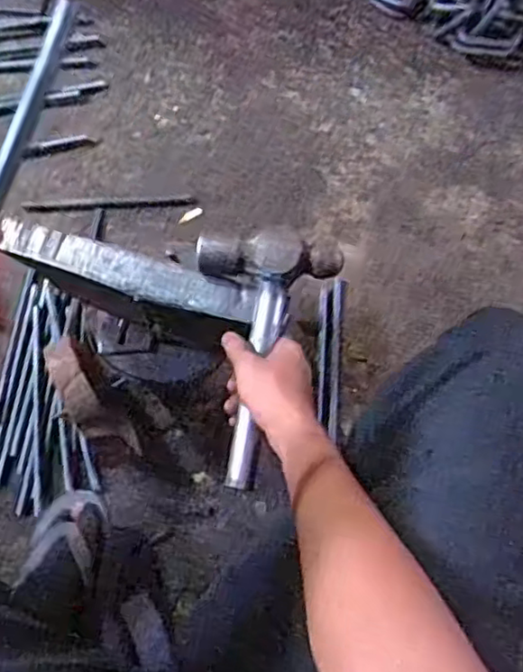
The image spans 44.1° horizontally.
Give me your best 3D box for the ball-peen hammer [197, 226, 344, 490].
[{"bbox_3d":[-0.009,0.015,0.602,0.133,0.034,0.243,10,74,1],"label":"ball-peen hammer"}]

